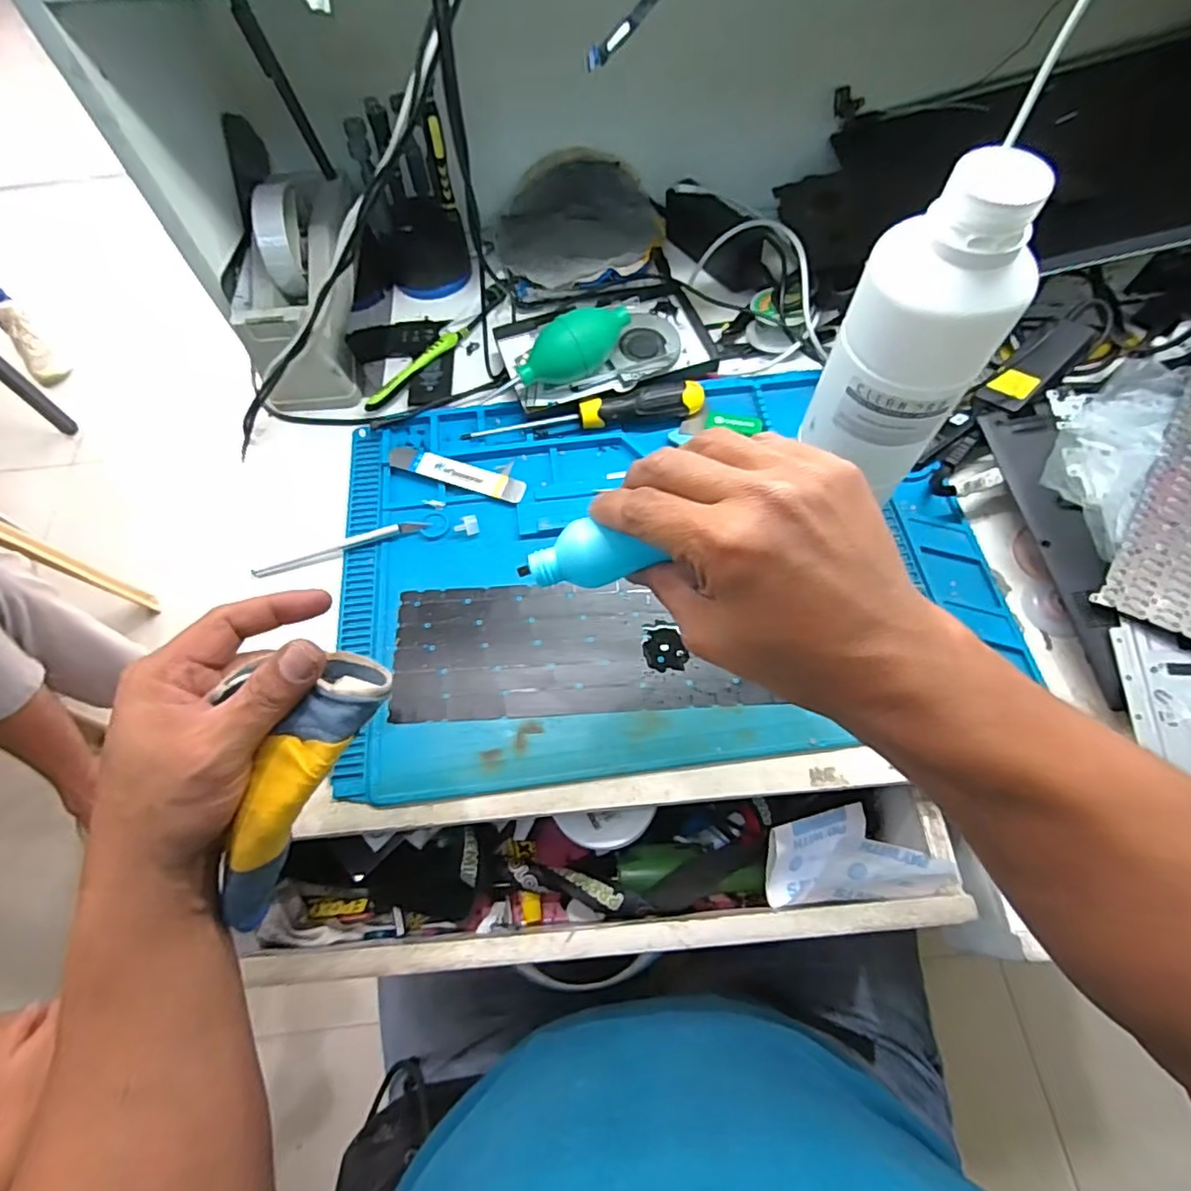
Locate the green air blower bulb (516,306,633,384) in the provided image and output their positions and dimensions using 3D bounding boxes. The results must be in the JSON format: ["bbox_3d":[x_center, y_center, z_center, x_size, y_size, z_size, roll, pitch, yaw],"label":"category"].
[{"bbox_3d":[-0.015,-0.204,0.499,0.099,0.046,0.041,-33,67,-13],"label":"green air blower bulb"}]

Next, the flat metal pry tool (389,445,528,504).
[{"bbox_3d":[-0.113,-0.100,0.484,0.119,0.007,0.022,18,66,10],"label":"flat metal pry tool"}]

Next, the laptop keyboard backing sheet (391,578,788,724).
[{"bbox_3d":[-0.020,0.036,0.424,0.239,0.007,0.096,-3,64,0],"label":"laptop keyboard backing sheet"}]

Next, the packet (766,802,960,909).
[{"bbox_3d":[0.171,0.171,0.397,0.106,0.060,0.057,-6,64,-1],"label":"packet"}]

